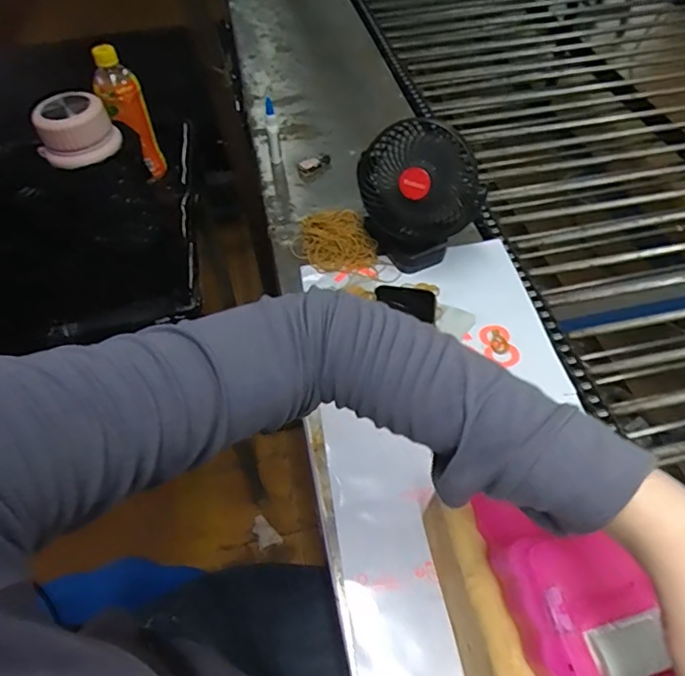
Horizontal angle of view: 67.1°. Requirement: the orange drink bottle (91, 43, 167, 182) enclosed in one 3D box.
[{"bbox_3d":[-0.338,-0.346,0.830,0.060,0.218,0.079,-18,54,-11],"label":"orange drink bottle"}]

